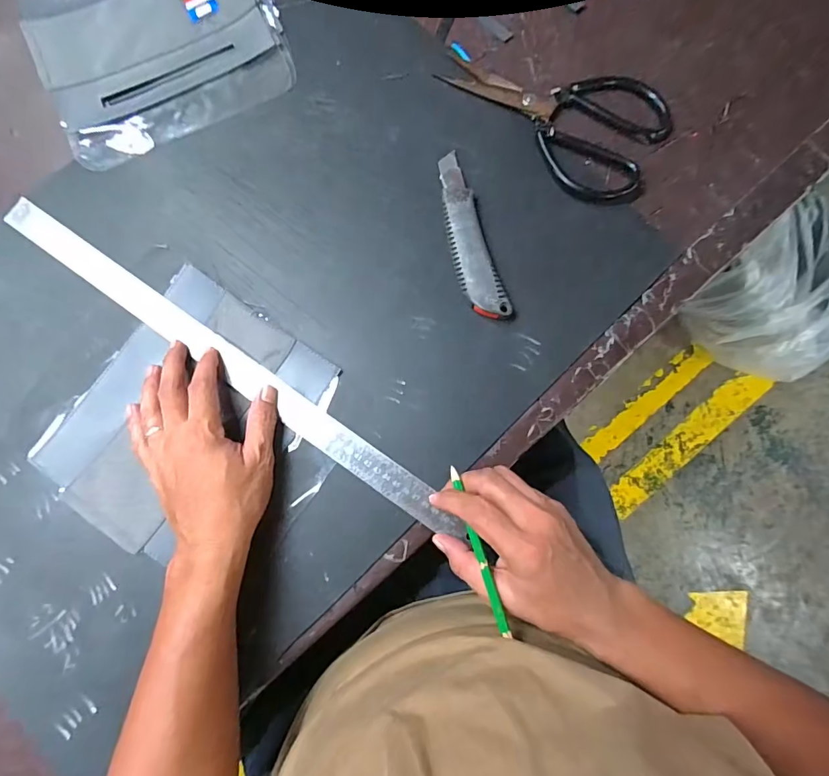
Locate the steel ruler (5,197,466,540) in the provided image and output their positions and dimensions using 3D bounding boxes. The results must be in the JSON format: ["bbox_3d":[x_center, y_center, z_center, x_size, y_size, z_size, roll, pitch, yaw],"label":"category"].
[{"bbox_3d":[-0.171,-0.027,0.403,0.498,0.009,0.033,35,83,6],"label":"steel ruler"}]

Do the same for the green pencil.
[{"bbox_3d":[0.048,0.120,0.338,0.008,0.004,0.126,-17,74,-1],"label":"green pencil"}]

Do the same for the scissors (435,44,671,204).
[{"bbox_3d":[0.124,-0.260,0.427,0.218,0.022,0.104,25,82,5],"label":"scissors"}]

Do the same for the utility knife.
[{"bbox_3d":[0.046,-0.139,0.409,0.035,0.016,0.164,-16,81,-1],"label":"utility knife"}]

